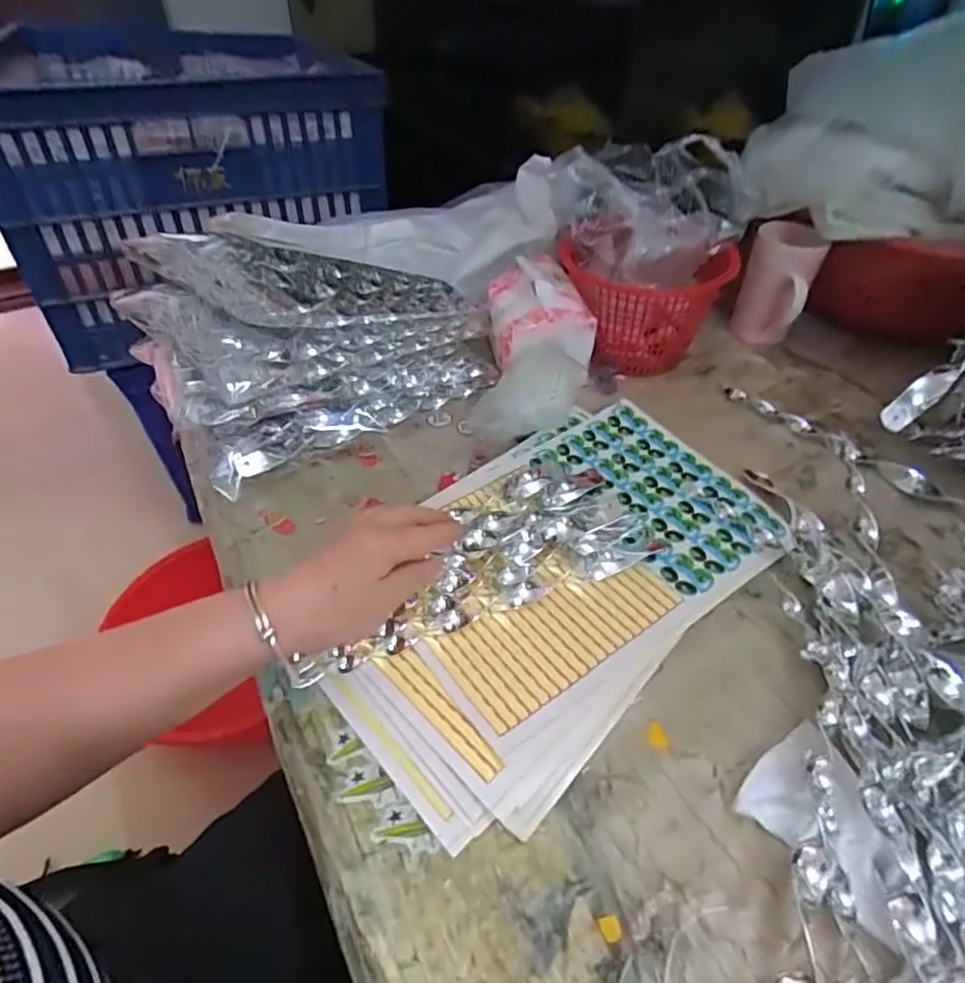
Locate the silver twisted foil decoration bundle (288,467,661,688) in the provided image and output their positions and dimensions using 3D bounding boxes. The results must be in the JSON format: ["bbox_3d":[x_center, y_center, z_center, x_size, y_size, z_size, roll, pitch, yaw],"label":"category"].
[{"bbox_3d":[0.001,0.061,0.465,0.299,0.034,0.124,-30,52,-25],"label":"silver twisted foil decoration bundle"}]

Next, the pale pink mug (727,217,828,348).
[{"bbox_3d":[0.356,-0.246,0.727,0.078,0.117,0.076,19,48,17],"label":"pale pink mug"}]

